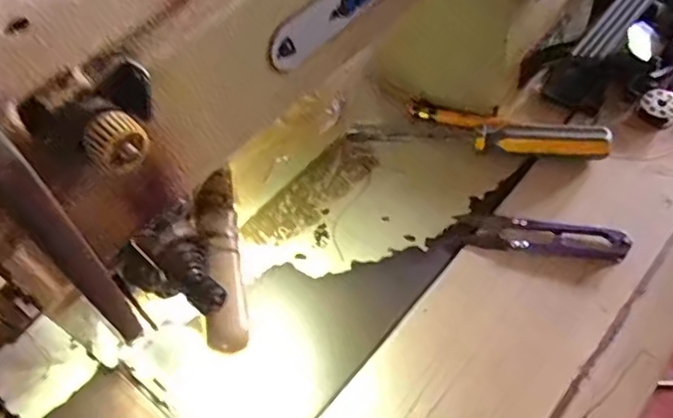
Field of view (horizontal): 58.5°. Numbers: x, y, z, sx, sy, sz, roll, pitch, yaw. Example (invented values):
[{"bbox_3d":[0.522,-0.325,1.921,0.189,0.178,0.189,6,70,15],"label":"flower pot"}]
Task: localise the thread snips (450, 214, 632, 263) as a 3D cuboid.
[{"bbox_3d":[0.124,0.016,0.364,0.099,0.009,0.023,9,58,12],"label":"thread snips"}]

